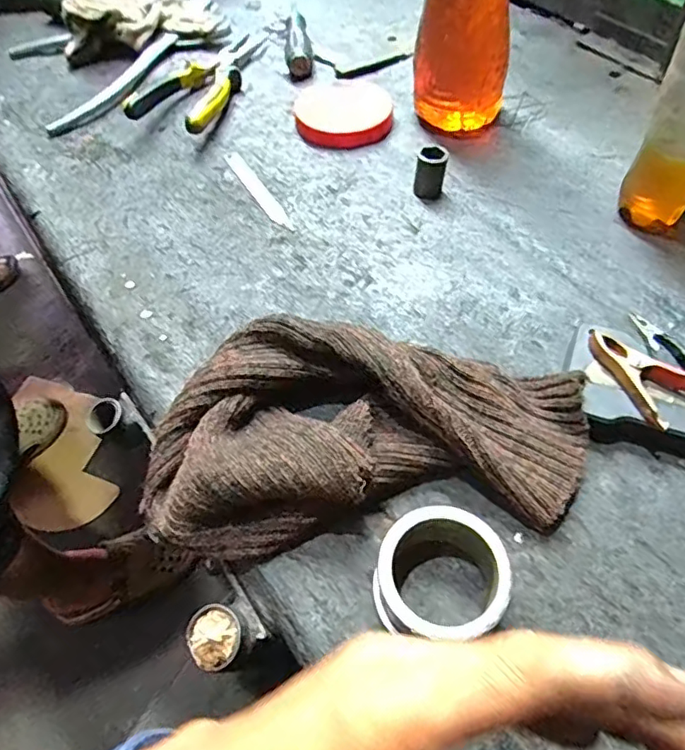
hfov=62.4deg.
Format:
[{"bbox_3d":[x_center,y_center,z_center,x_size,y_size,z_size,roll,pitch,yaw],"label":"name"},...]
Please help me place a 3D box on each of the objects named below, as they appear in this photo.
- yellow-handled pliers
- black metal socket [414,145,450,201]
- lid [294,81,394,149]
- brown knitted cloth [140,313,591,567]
[{"bbox_3d":[-0.139,-0.298,0.565,0.086,0.029,0.192,13,57,14],"label":"yellow-handled pliers"},{"bbox_3d":[0.070,-0.159,0.446,0.024,0.035,0.019,6,55,9],"label":"black metal socket"},{"bbox_3d":[0.002,-0.245,0.520,0.087,0.016,0.102,-2,54,4],"label":"lid"},{"bbox_3d":[0.011,0.027,0.316,0.235,0.050,0.123,-7,54,0],"label":"brown knitted cloth"}]

